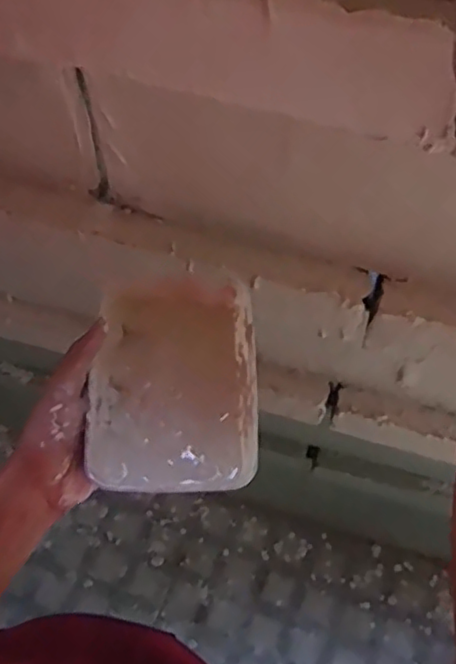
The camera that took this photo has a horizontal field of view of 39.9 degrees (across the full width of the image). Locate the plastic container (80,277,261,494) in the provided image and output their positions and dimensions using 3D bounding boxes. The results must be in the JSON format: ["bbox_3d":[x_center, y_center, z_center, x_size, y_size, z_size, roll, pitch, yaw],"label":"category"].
[{"bbox_3d":[-0.038,0.035,0.460,0.114,0.040,0.168,-2,64,-1],"label":"plastic container"}]

